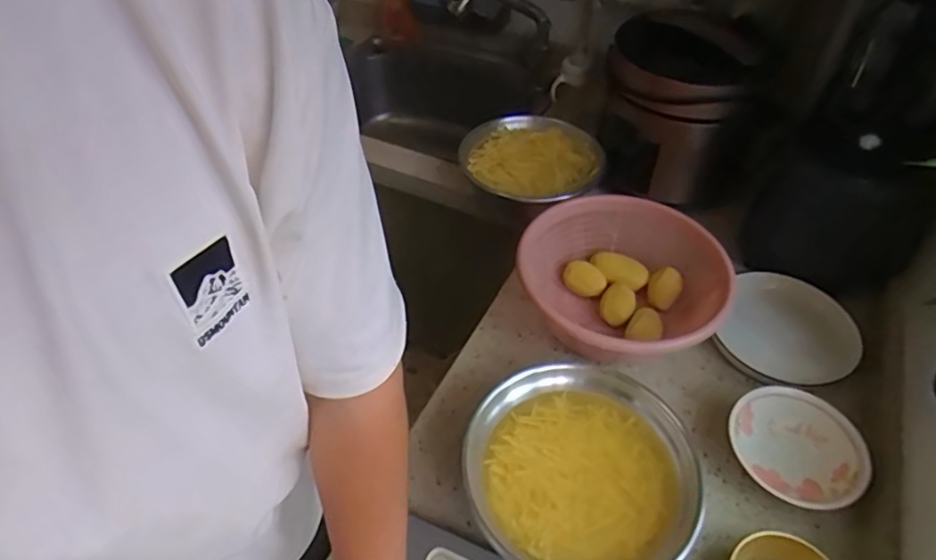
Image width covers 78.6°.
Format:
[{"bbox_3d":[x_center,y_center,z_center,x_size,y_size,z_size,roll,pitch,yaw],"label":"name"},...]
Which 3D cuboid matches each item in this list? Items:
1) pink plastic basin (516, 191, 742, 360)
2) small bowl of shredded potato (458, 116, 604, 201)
[{"bbox_3d":[0.225,0.009,0.826,0.243,0.121,0.271,-9,48,-6],"label":"pink plastic basin"},{"bbox_3d":[0.110,-0.220,1.016,0.230,0.048,0.210,-1,48,1],"label":"small bowl of shredded potato"}]

